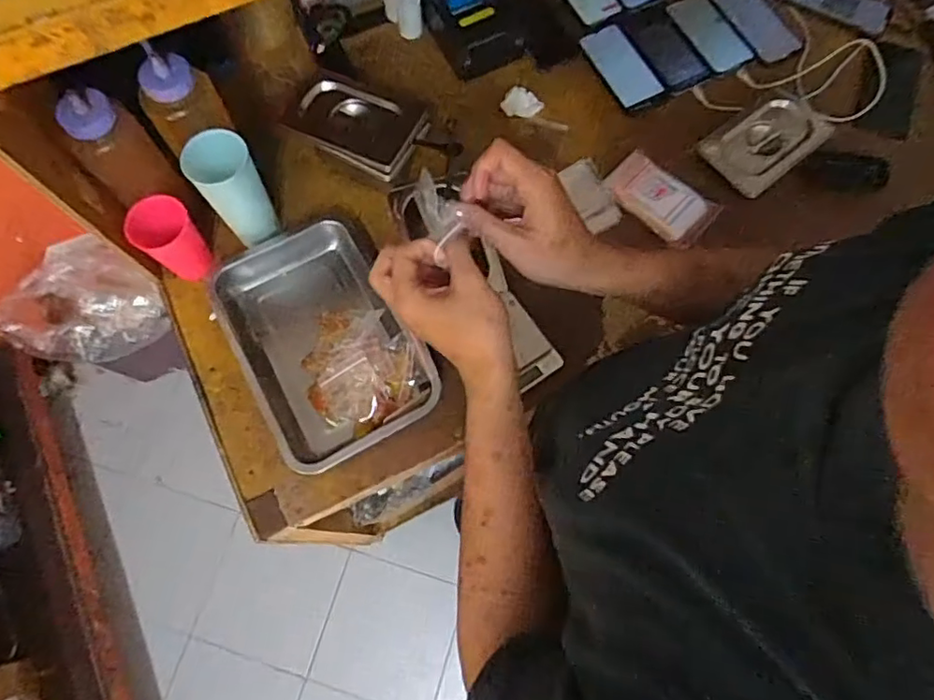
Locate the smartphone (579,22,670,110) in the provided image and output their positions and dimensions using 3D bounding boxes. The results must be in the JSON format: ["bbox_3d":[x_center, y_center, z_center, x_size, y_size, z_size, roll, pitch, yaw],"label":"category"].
[{"bbox_3d":[0.240,-0.440,0.928,0.070,0.008,0.154,-33,82,0],"label":"smartphone"}]

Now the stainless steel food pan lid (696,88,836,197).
[{"bbox_3d":[0.437,-0.308,0.877,0.171,0.019,0.111,-38,75,-10],"label":"stainless steel food pan lid"}]

